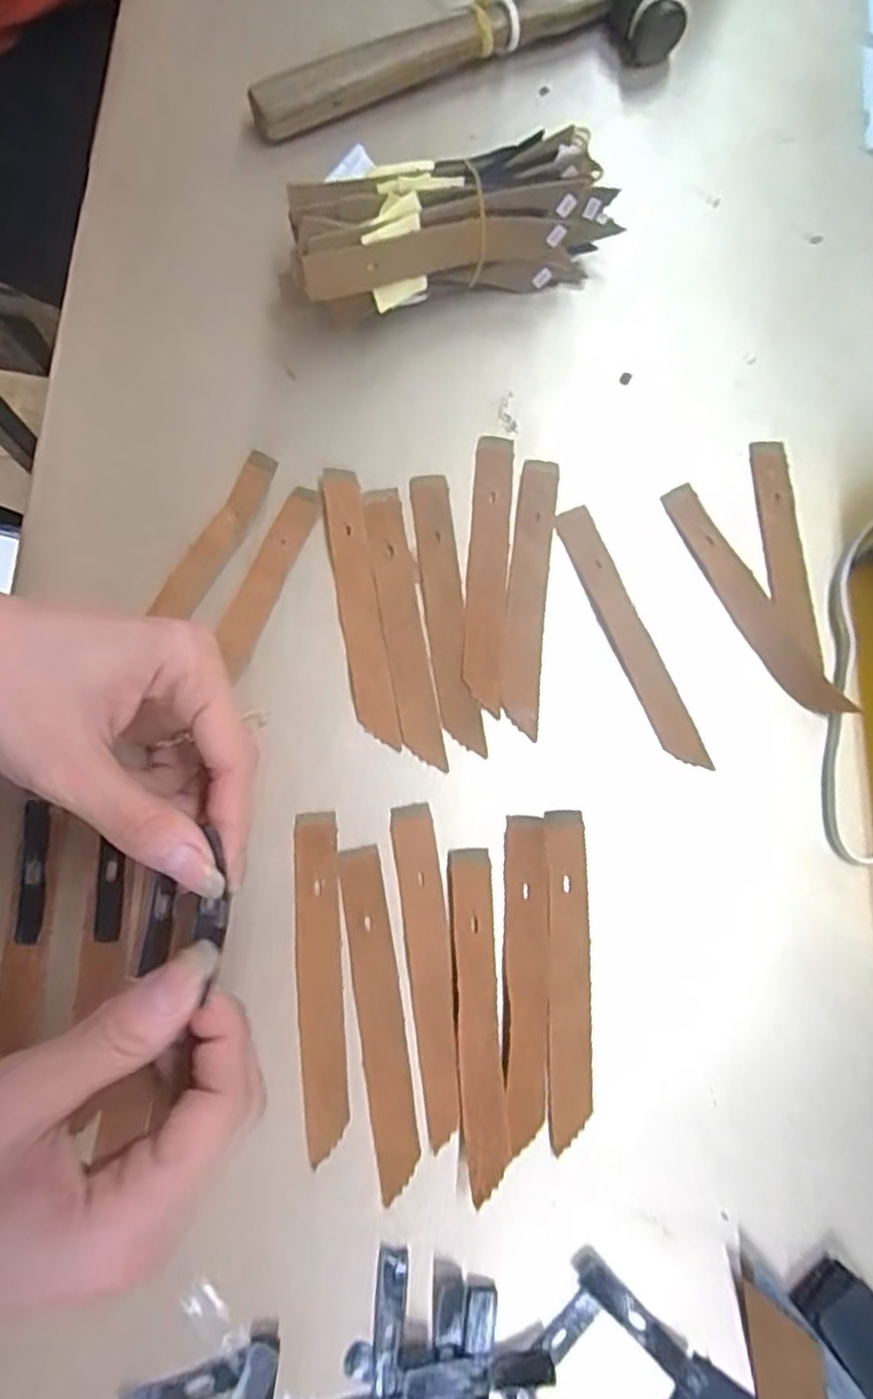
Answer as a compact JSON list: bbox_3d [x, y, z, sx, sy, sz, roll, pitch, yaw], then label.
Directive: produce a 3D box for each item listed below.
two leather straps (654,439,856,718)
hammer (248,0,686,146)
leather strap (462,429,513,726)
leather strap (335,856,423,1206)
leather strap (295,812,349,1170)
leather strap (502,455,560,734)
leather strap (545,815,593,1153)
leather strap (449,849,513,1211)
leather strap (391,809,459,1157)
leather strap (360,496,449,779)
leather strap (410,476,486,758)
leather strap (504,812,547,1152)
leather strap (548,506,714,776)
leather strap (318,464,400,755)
[{"bbox_3d":[0.154,-0.053,0.312,0.061,0.009,0.118,-27,80,-7],"label":"two leather straps"},{"bbox_3d":[0.006,-0.348,0.361,0.215,0.026,0.092,-17,79,-5],"label":"hammer"},{"bbox_3d":[0.022,-0.057,0.312,0.017,0.004,0.125,5,78,-1],"label":"leather strap"},{"bbox_3d":[-0.022,0.120,0.274,0.017,0.004,0.123,-9,79,-3],"label":"leather strap"},{"bbox_3d":[-0.045,0.108,0.276,0.017,0.004,0.123,-4,78,-2],"label":"leather strap"},{"bbox_3d":[0.040,-0.047,0.311,0.017,0.006,0.124,6,78,0],"label":"leather strap"},{"bbox_3d":[0.052,0.106,0.279,0.017,0.004,0.122,1,78,-1],"label":"leather strap"},{"bbox_3d":[0.016,0.119,0.271,0.017,0.009,0.119,-3,78,-2],"label":"leather strap"},{"bbox_3d":[-0.002,0.104,0.276,0.018,0.005,0.123,-7,79,-3],"label":"leather strap"},{"bbox_3d":[-0.014,-0.032,0.304,0.017,0.004,0.123,-9,79,-3],"label":"leather strap"},{"bbox_3d":[0.003,-0.039,0.306,0.018,0.004,0.123,-7,79,-3],"label":"leather strap"},{"bbox_3d":[0.035,0.107,0.277,0.016,0.004,0.119,2,78,-1],"label":"leather strap"},{"bbox_3d":[0.084,-0.027,0.309,0.018,0.005,0.122,-24,80,-6],"label":"leather strap"},{"bbox_3d":[-0.034,-0.041,0.305,0.017,0.004,0.123,-9,79,-3],"label":"leather strap"}]

